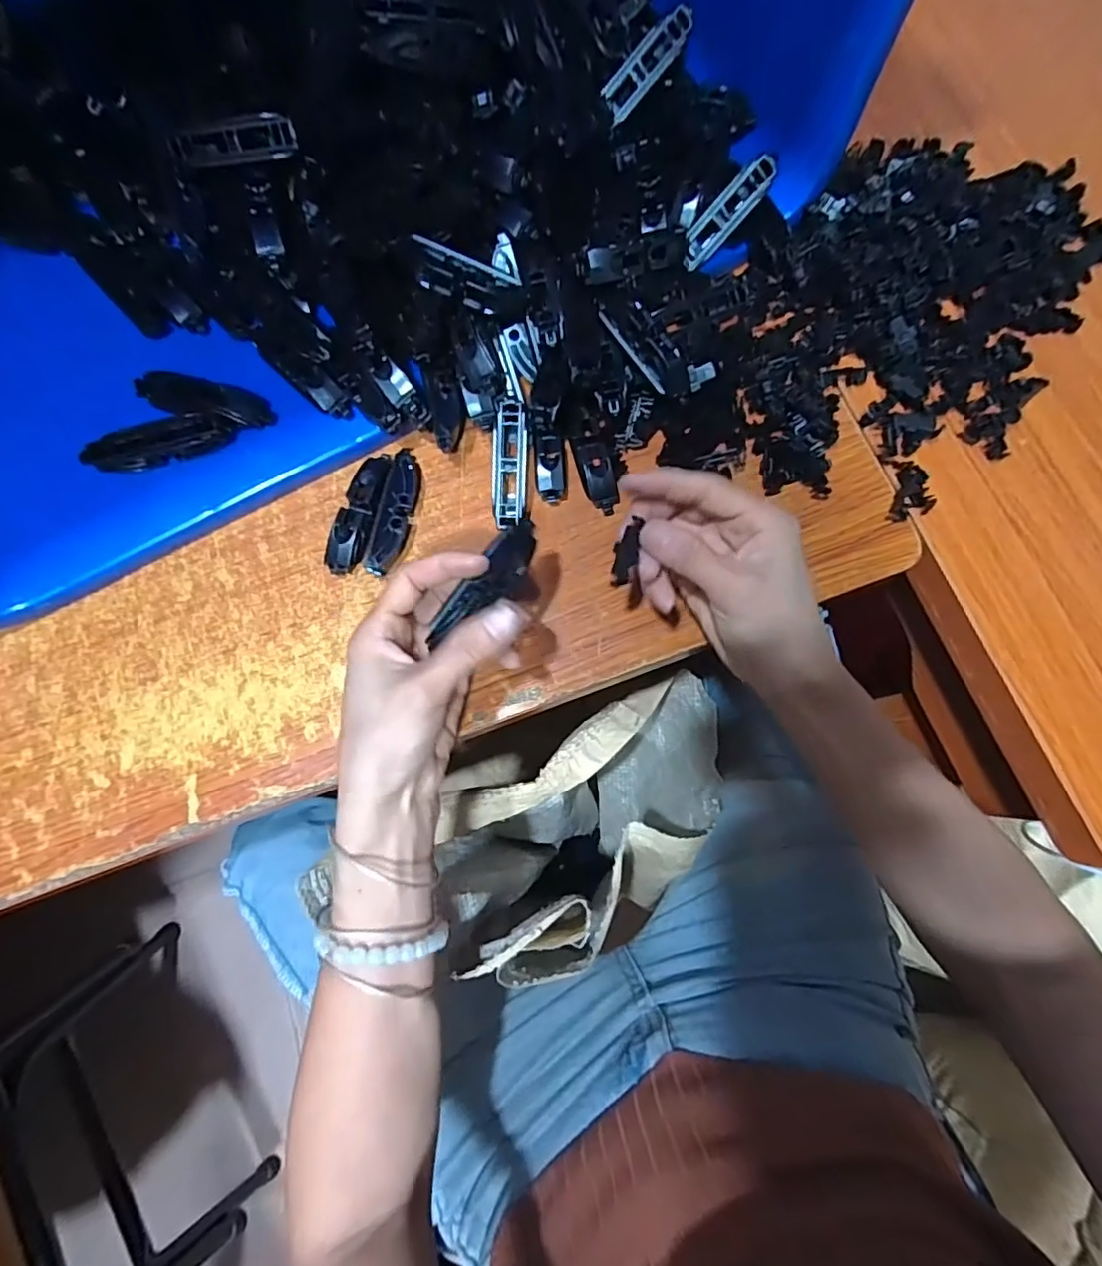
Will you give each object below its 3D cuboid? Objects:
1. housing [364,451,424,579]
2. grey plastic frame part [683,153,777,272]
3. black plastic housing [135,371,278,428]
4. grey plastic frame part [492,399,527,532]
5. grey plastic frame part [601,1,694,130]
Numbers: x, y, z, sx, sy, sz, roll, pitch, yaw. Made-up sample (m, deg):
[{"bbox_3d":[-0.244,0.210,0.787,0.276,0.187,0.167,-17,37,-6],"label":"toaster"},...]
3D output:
[{"bbox_3d":[-0.094,-0.074,0.348,0.018,0.017,0.084,11,77,3],"label":"housing"},{"bbox_3d":[0.107,-0.258,0.350,0.067,0.010,0.019,-42,79,29],"label":"grey plastic frame part"},{"bbox_3d":[-0.210,-0.141,0.342,0.078,0.022,0.024,9,77,3],"label":"black plastic housing"},{"bbox_3d":[-0.025,-0.101,0.341,0.020,0.007,0.074,2,95,0],"label":"grey plastic frame part"},{"bbox_3d":[0.058,-0.350,0.348,0.063,0.018,0.017,-40,80,24],"label":"grey plastic frame part"}]

